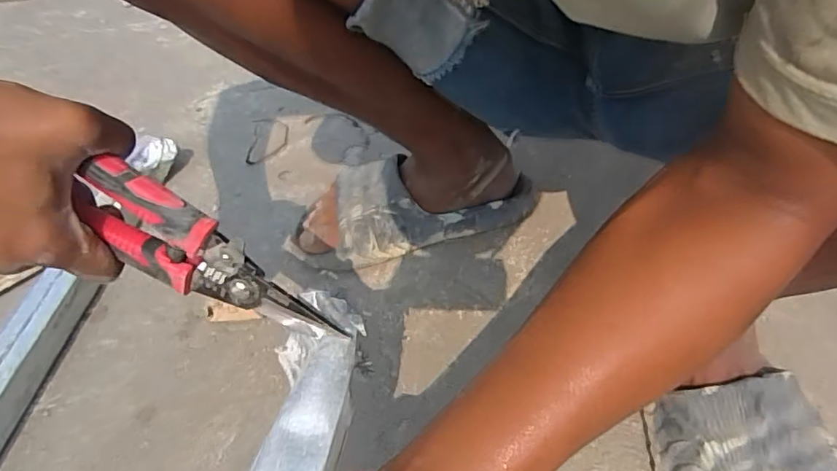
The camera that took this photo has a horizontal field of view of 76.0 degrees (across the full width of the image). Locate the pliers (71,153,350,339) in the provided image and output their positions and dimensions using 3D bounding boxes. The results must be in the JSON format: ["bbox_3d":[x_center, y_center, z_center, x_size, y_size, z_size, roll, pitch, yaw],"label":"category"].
[{"bbox_3d":[-0.122,0.014,0.301,0.162,0.050,0.025,32,50,-4],"label":"pliers"}]

